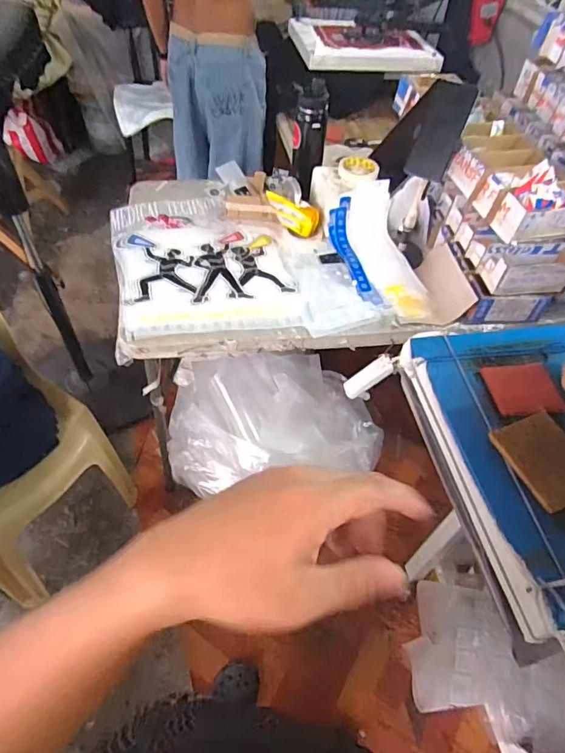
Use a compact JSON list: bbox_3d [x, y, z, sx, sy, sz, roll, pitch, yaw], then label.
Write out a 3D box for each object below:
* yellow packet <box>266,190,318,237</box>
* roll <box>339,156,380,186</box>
[{"bbox_3d":[0.020,-0.394,1.144,0.145,0.080,0.034,28,49,-18],"label":"yellow packet"},{"bbox_3d":[0.184,-0.498,1.151,0.097,0.022,0.112,11,51,3],"label":"roll"}]

